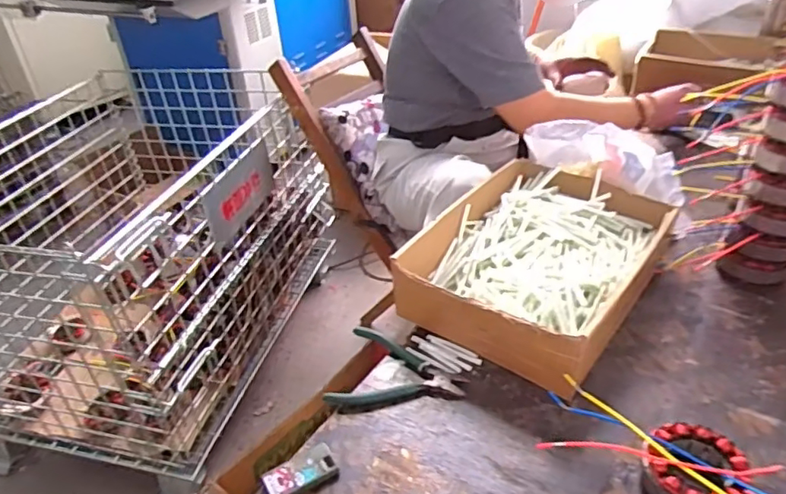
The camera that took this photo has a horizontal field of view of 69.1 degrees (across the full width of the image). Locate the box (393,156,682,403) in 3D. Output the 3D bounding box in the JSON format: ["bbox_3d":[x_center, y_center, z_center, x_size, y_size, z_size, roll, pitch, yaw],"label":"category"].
[{"bbox_3d":[0.188,0.018,0.734,0.246,0.090,0.332,22,43,33],"label":"box"}]

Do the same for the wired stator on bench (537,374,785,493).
[{"bbox_3d":[0.238,0.191,0.524,0.189,0.037,0.104,27,46,37],"label":"wired stator on bench"}]

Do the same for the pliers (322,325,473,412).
[{"bbox_3d":[0.009,0.145,0.636,0.140,0.018,0.108,6,37,16],"label":"pliers"}]

